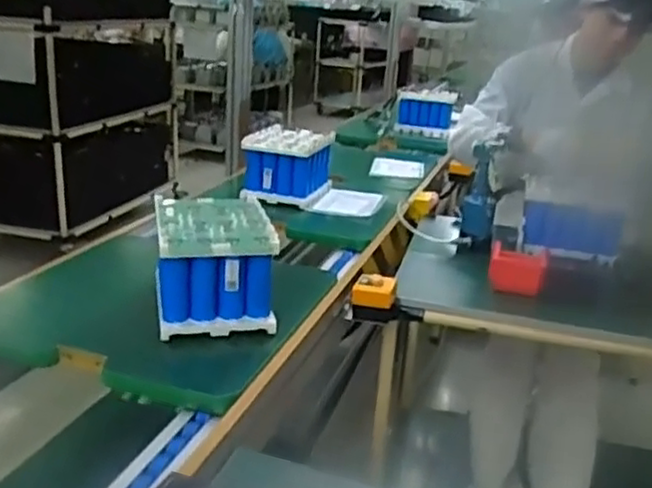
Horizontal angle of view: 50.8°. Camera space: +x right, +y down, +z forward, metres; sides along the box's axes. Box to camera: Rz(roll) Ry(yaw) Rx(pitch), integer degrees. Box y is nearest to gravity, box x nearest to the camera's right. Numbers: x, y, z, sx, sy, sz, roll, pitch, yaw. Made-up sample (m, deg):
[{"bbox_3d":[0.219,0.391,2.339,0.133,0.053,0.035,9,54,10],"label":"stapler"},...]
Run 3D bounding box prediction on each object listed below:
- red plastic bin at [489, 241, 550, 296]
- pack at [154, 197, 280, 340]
[{"bbox_3d":[0.404,0.057,1.457,0.120,0.085,0.060,10,21,18],"label":"red plastic bin"},{"bbox_3d":[-0.187,0.039,1.138,0.171,0.172,0.230,-2,20,-15],"label":"pack"}]

